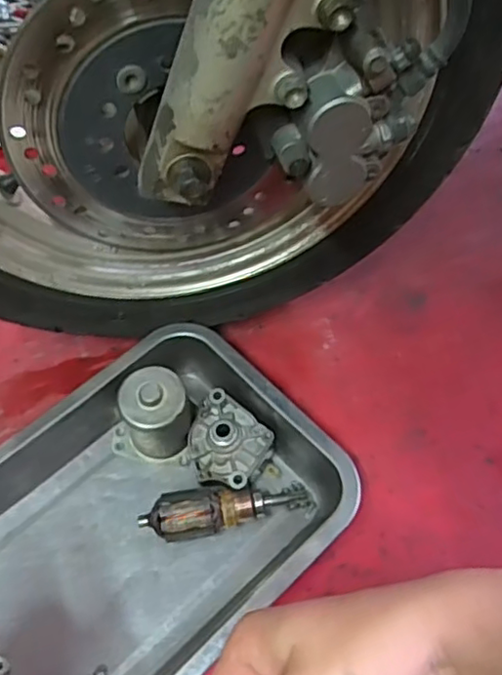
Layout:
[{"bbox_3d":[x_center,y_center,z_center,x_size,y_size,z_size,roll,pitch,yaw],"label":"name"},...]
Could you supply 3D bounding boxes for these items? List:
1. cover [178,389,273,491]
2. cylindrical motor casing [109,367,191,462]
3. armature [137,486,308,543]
[{"bbox_3d":[-0.016,0.083,0.489,0.063,0.022,0.066,21,64,14],"label":"cover"},{"bbox_3d":[-0.077,0.062,0.475,0.065,0.072,0.050,-31,64,-14],"label":"cylindrical motor casing"},{"bbox_3d":[-0.020,0.125,0.459,0.117,0.033,0.033,-10,61,-3],"label":"armature"}]

